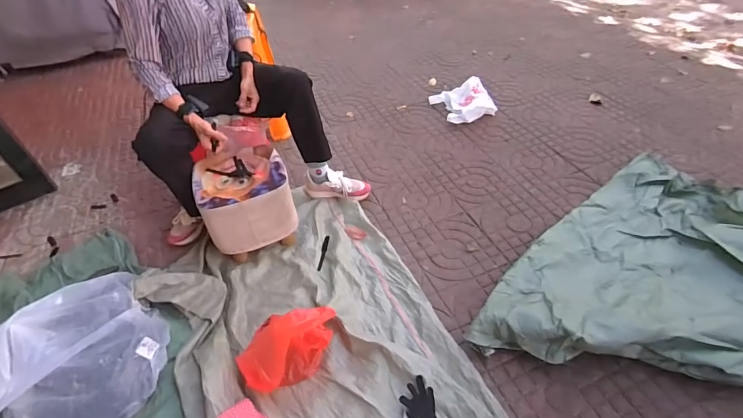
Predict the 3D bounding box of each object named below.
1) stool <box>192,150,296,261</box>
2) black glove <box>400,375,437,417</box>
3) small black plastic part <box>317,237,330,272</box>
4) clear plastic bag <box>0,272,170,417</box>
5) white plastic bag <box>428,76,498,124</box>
[{"bbox_3d":[-0.373,-0.012,1.246,0.254,0.241,0.251,-20,46,-12],"label":"stool"},{"bbox_3d":[0.124,0.453,0.885,0.074,0.015,0.155,-21,48,-17],"label":"black glove"},{"bbox_3d":[-0.149,0.136,1.253,0.019,0.007,0.133,4,46,7],"label":"small black plastic part"},{"bbox_3d":[-0.713,0.335,0.949,0.389,0.181,0.360,-9,44,-1],"label":"clear plastic bag"},{"bbox_3d":[0.403,-0.477,1.776,0.216,0.089,0.252,-22,46,-14],"label":"white plastic bag"}]

